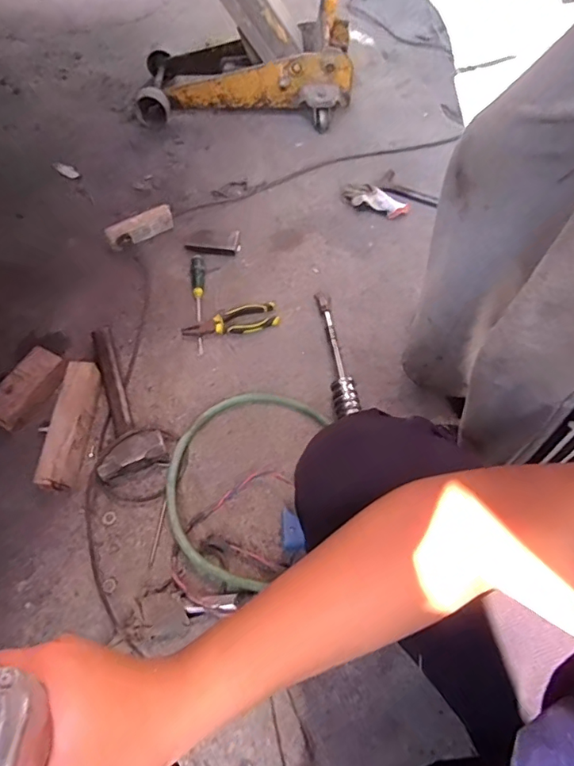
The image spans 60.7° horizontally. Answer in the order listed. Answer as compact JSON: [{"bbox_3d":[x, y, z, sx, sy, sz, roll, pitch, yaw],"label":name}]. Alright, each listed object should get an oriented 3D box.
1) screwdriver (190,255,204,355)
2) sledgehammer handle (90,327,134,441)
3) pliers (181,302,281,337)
[{"bbox_3d":[-0.189,-0.179,1.035,0.027,0.022,0.259,-4,60,-3],"label":"screwdriver"},{"bbox_3d":[-0.332,-0.008,0.931,0.034,0.045,0.243,-18,62,-10],"label":"sledgehammer handle"},{"bbox_3d":[-0.115,-0.123,1.008,0.195,0.023,0.054,-16,61,-9],"label":"pliers"}]

